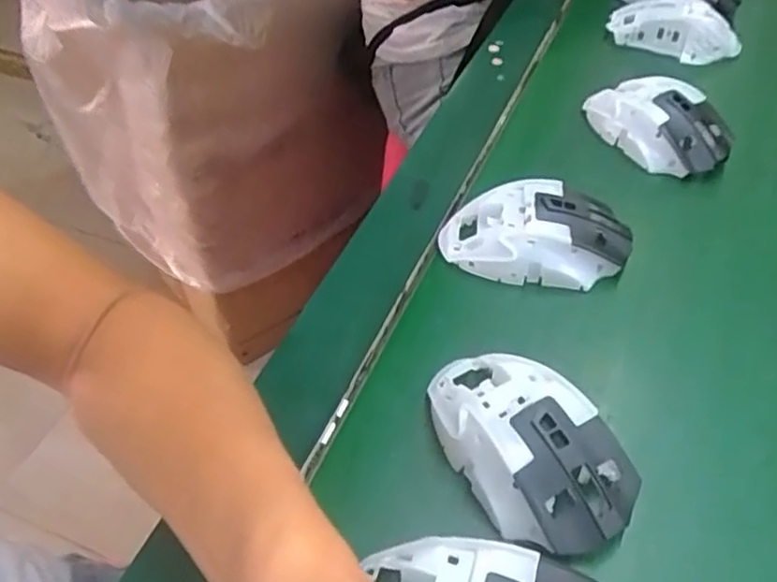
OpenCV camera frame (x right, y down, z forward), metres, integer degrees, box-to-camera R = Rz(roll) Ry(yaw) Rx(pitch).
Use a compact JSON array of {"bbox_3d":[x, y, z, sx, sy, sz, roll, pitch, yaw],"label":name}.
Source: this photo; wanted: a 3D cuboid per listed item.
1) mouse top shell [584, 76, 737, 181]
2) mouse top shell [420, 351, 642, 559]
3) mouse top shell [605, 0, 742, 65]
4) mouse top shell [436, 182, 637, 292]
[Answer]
[{"bbox_3d":[0.202,-0.126,0.516,0.057,0.046,0.112,-28,51,-22],"label":"mouse top shell"},{"bbox_3d":[0.063,0.072,0.327,0.066,0.037,0.116,-32,54,-24],"label":"mouse top shell"},{"bbox_3d":[0.262,-0.242,0.615,0.109,0.033,0.060,24,52,23],"label":"mouse top shell"},{"bbox_3d":[0.091,-0.036,0.425,0.113,0.035,0.058,5,48,7],"label":"mouse top shell"}]

